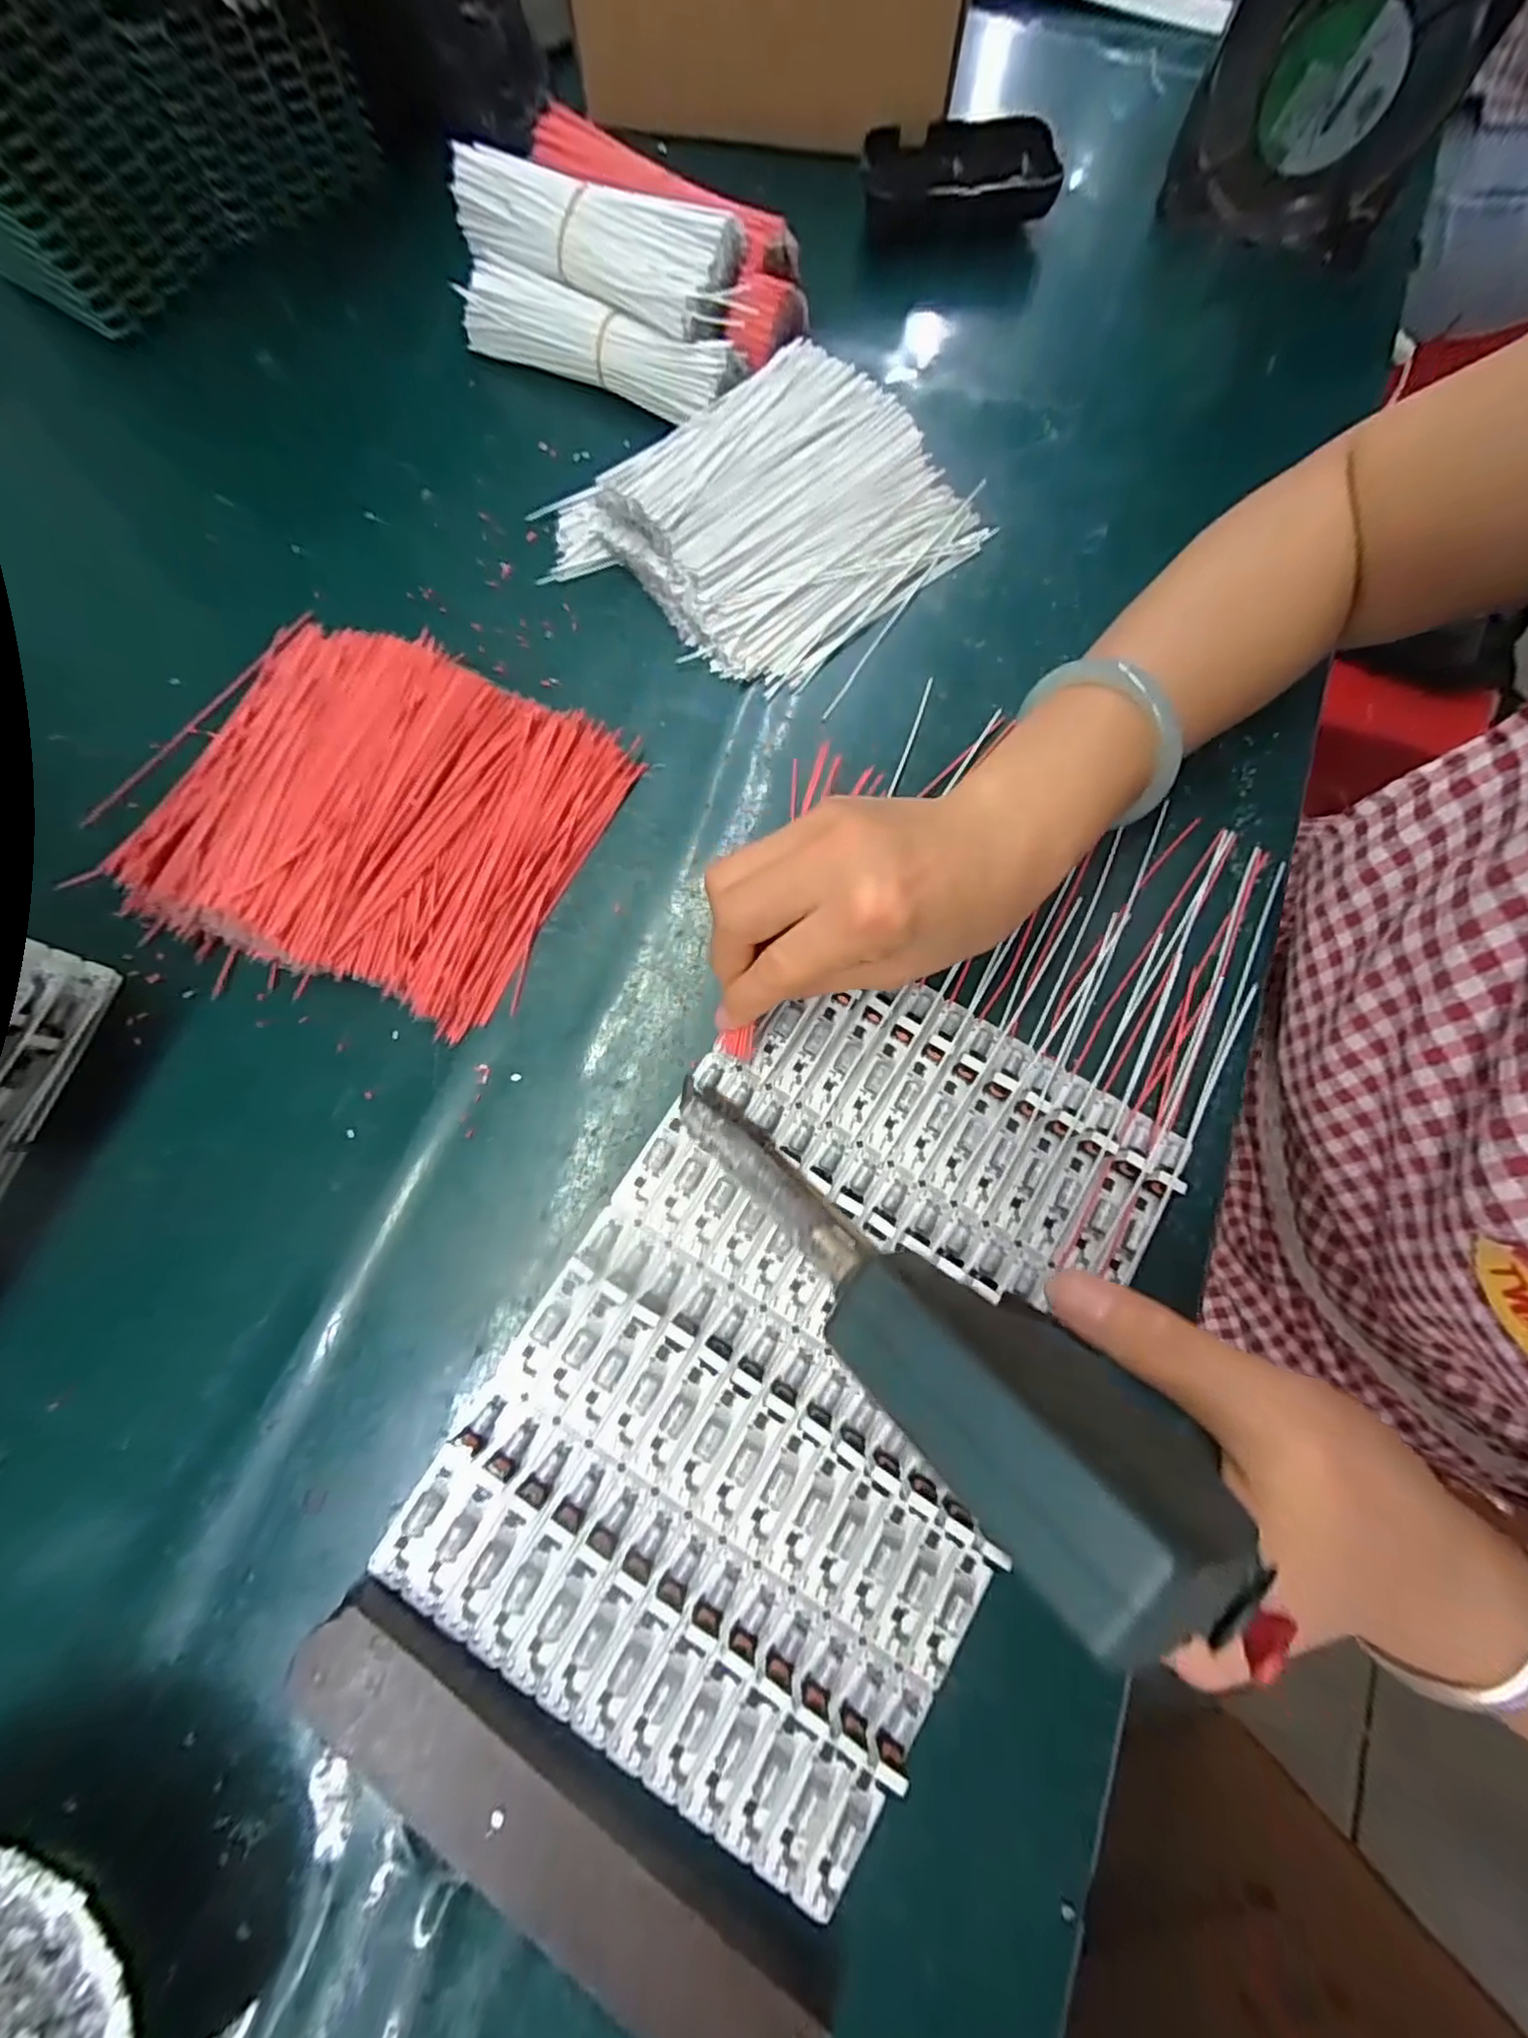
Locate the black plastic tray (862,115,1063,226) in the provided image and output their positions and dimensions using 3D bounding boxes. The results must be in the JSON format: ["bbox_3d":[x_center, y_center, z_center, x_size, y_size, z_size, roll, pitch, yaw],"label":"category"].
[{"bbox_3d":[0.109,-0.476,0.382,0.107,0.019,0.060,-5,76,-5],"label":"black plastic tray"}]

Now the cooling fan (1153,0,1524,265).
[{"bbox_3d":[0.289,-0.478,0.340,0.119,0.116,0.037,21,77,2],"label":"cooling fan"}]

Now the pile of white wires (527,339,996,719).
[{"bbox_3d":[0.006,-0.254,0.338,0.165,0.029,0.161,39,79,8],"label":"pile of white wires"}]

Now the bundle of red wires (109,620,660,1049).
[{"bbox_3d":[-0.173,-0.093,0.298,0.180,0.030,0.154,22,77,4],"label":"bundle of red wires"}]

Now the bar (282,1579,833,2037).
[{"bbox_3d":[-0.068,0.263,0.217,0.196,0.014,0.035,36,78,7],"label":"bar"}]

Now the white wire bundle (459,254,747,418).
[{"bbox_3d":[-0.088,-0.354,0.360,0.151,0.037,0.031,26,77,5],"label":"white wire bundle"}]

